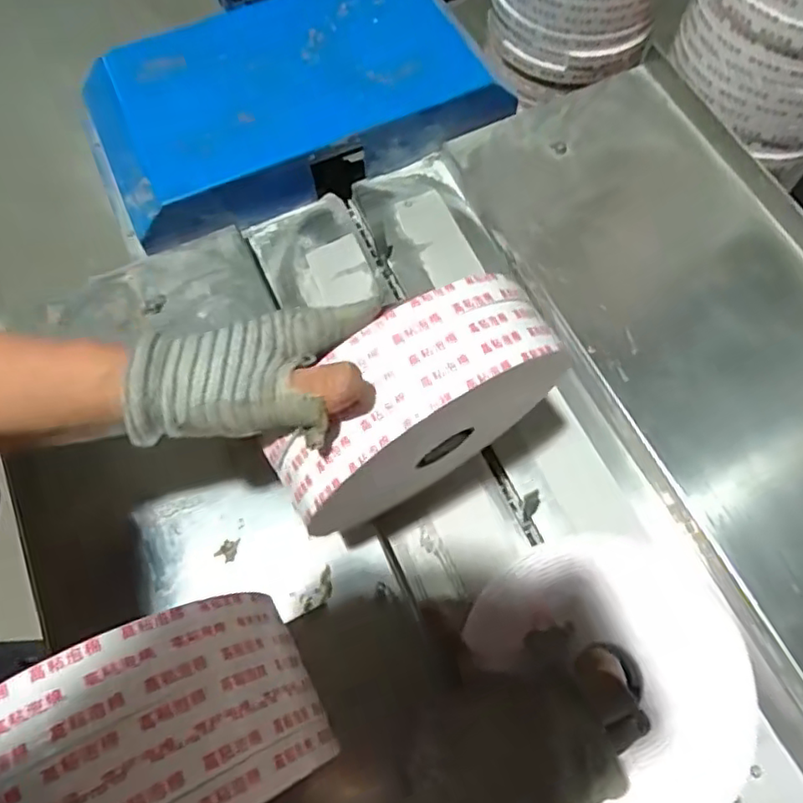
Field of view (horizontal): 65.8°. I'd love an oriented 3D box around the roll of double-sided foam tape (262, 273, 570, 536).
[{"bbox_3d":[0.010,0.009,0.353,0.165,0.154,0.051,-30,70,-11],"label":"roll of double-sided foam tape"}]

